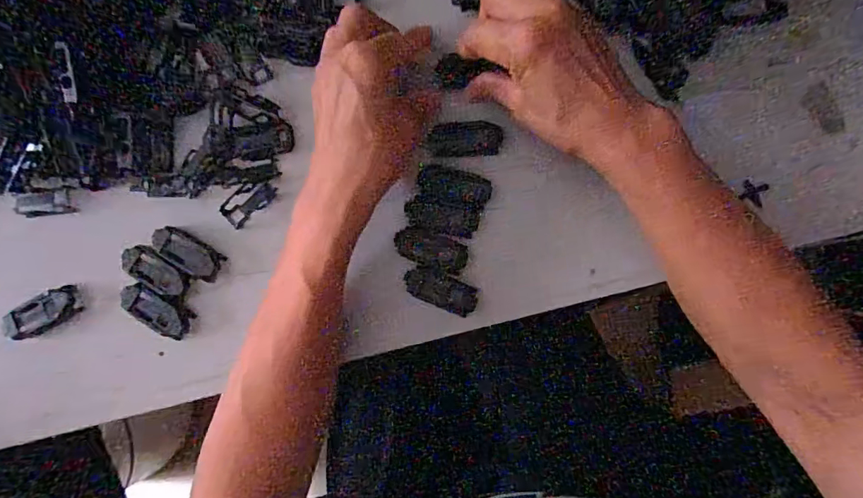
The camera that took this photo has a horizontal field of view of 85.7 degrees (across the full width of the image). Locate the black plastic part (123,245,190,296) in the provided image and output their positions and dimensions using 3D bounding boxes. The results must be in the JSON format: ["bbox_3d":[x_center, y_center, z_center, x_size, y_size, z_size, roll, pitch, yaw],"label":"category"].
[{"bbox_3d":[-0.191,0.016,0.321,0.048,0.004,0.021,37,86,3],"label":"black plastic part"}]

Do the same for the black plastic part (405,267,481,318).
[{"bbox_3d":[0.007,0.029,0.320,0.050,0.006,0.022,23,85,2],"label":"black plastic part"}]

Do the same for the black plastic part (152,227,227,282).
[{"bbox_3d":[-0.171,0.003,0.325,0.048,0.008,0.023,31,86,3],"label":"black plastic part"}]

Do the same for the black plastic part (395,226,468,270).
[{"bbox_3d":[0.000,0.000,0.320,0.050,0.006,0.023,20,85,2],"label":"black plastic part"}]

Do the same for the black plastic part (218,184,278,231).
[{"bbox_3d":[-0.131,-0.034,0.333,0.040,0.006,0.021,-43,86,-3],"label":"black plastic part"}]

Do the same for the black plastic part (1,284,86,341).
[{"bbox_3d":[-0.271,0.045,0.326,0.052,0.007,0.025,-33,86,-3],"label":"black plastic part"}]

